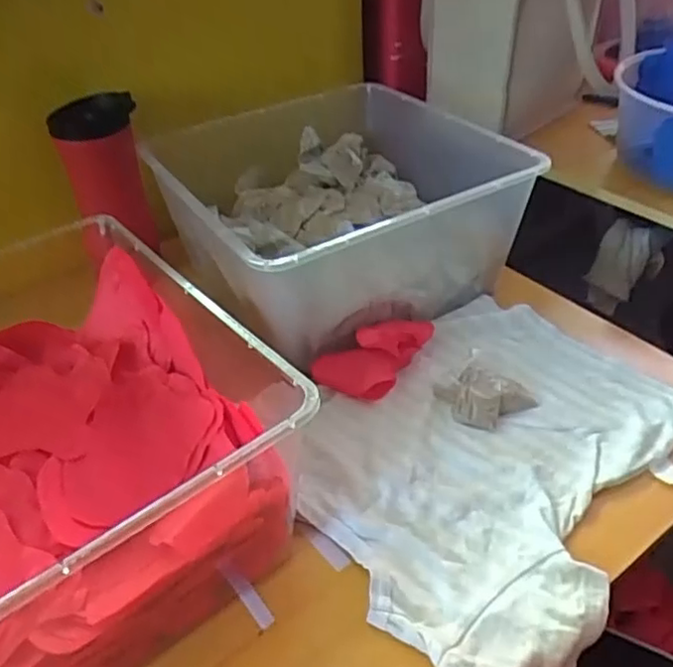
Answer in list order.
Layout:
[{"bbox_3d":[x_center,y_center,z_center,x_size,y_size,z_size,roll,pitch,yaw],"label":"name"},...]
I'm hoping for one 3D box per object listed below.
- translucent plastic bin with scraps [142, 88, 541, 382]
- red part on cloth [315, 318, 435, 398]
[{"bbox_3d":[0.008,-0.129,0.665,0.326,0.138,0.305,-23,43,-23],"label":"translucent plastic bin with scraps"},{"bbox_3d":[0.042,0.017,0.562,0.119,0.040,0.050,-23,43,-24],"label":"red part on cloth"}]

